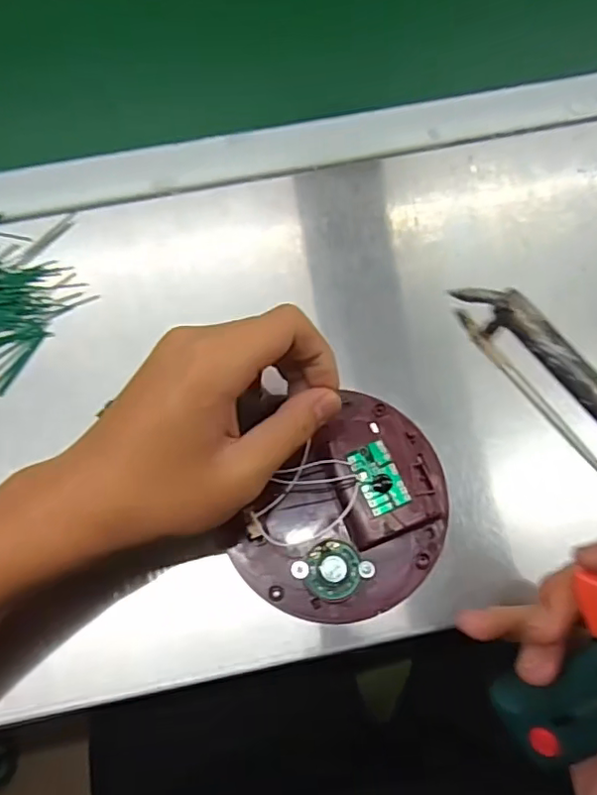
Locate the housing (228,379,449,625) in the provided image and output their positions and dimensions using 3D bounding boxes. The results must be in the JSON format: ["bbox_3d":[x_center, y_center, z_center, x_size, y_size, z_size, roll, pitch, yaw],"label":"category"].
[{"bbox_3d":[0.023,0.054,0.305,0.108,0.022,0.117,5,70,2],"label":"housing"}]

